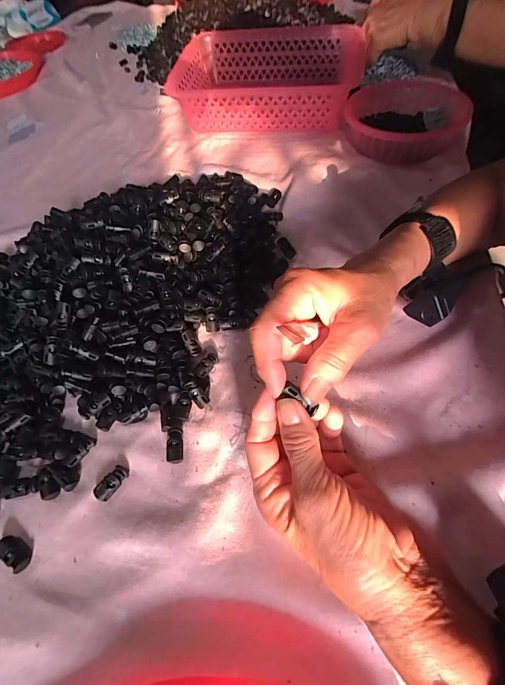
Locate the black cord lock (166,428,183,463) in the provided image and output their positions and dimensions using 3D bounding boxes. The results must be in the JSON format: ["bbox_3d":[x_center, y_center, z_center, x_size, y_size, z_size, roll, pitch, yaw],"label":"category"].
[{"bbox_3d":[-0.066,0.089,0.272,0.013,0.009,0.027,-7,57,1],"label":"black cord lock"}]

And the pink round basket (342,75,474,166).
[{"bbox_3d":[0.228,-0.343,0.496,0.150,0.067,0.169,3,57,7],"label":"pink round basket"}]

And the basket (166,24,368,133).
[{"bbox_3d":[0.027,-0.465,0.575,0.302,0.099,0.217,7,57,13],"label":"basket"}]

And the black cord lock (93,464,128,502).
[{"bbox_3d":[-0.114,0.114,0.259,0.014,0.008,0.029,33,66,24],"label":"black cord lock"}]

